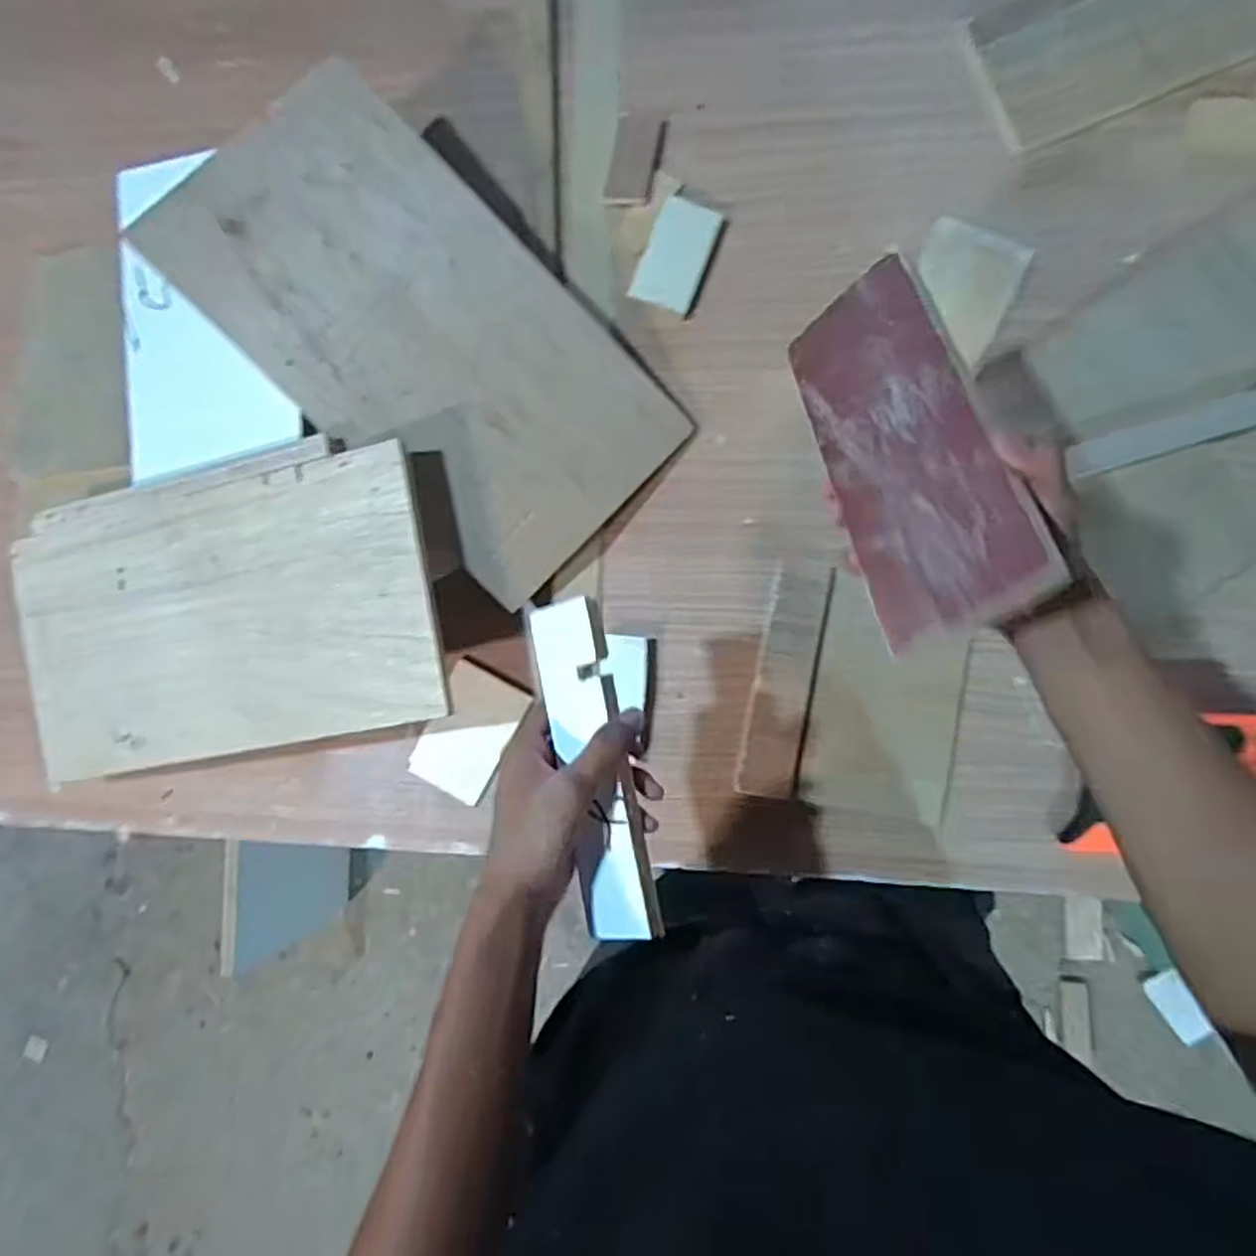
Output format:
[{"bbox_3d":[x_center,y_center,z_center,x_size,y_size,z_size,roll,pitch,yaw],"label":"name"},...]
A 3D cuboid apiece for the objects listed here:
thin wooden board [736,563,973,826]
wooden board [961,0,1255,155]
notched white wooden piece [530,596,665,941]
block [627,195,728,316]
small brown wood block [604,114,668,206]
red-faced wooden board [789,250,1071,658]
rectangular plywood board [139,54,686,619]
[{"bbox_3d":[0.197,0.056,0.647,0.171,0.007,0.196,9,88,8],"label":"thin wooden board"},{"bbox_3d":[0.417,-0.507,0.645,0.223,0.020,0.125,-19,85,6],"label":"wooden board"},{"bbox_3d":[-0.021,0.085,0.463,0.046,0.018,0.203,-13,82,7],"label":"notched white wooden piece"},{"bbox_3d":[0.046,-0.340,0.688,0.056,0.009,0.095,24,90,8],"label":"block"},{"bbox_3d":[0.007,-0.433,0.699,0.045,0.007,0.079,14,89,8],"label":"small brown wood block"},{"bbox_3d":[0.158,-0.108,0.435,0.093,0.008,0.237,-36,53,42],"label":"red-faced wooden board"},{"bbox_3d":[-0.167,-0.242,0.635,0.418,0.016,0.229,43,85,-8],"label":"rectangular plywood board"}]

